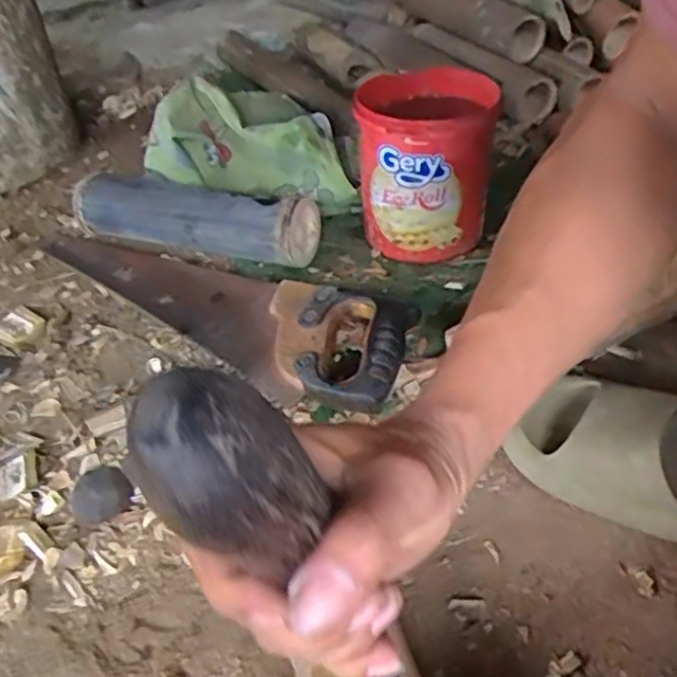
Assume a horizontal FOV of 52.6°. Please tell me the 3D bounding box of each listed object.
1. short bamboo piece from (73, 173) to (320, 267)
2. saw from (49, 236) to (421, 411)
[{"bbox_3d":[-0.164,-0.140,0.774,0.285,0.065,0.076,12,46,20],"label":"short bamboo piece"},{"bbox_3d":[-0.141,-0.051,0.680,0.484,0.047,0.127,24,51,30],"label":"saw"}]

